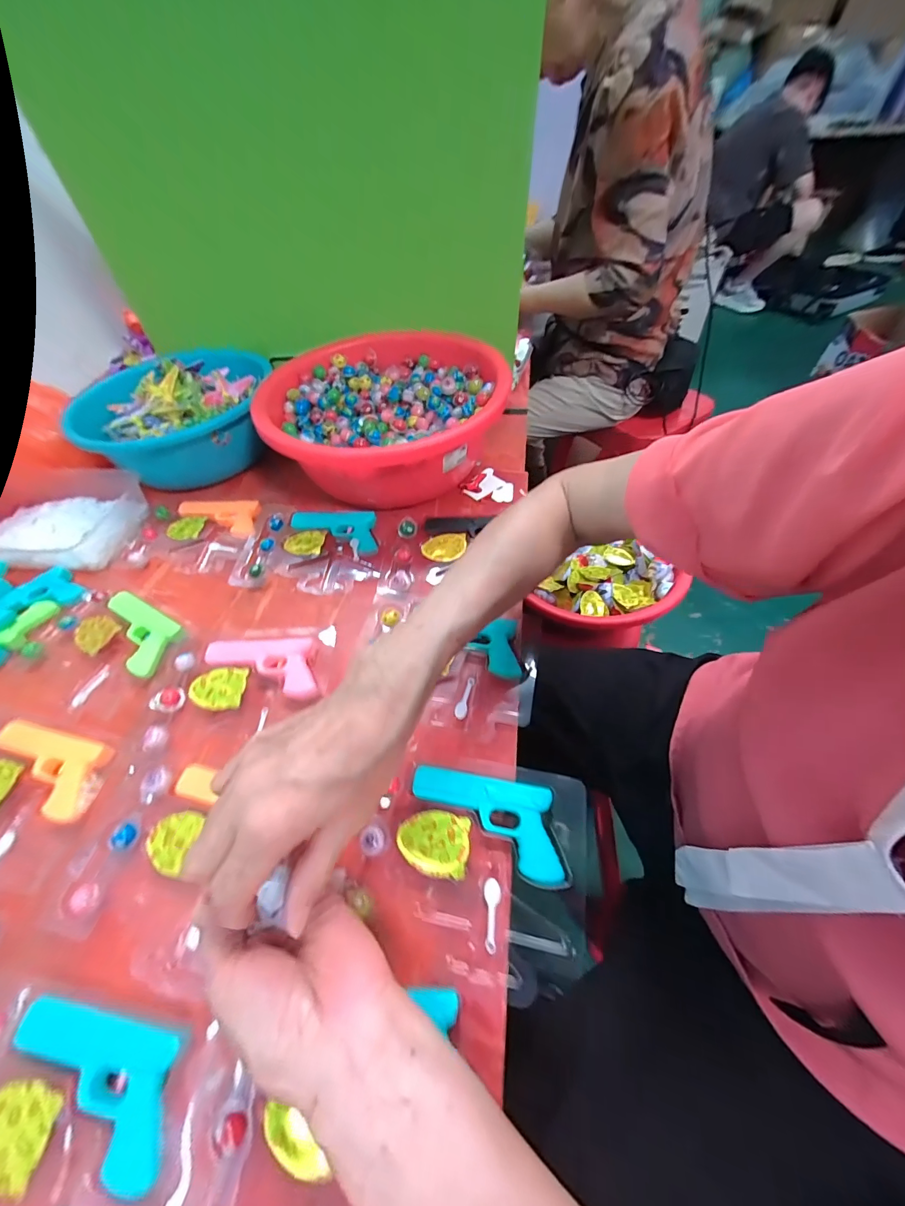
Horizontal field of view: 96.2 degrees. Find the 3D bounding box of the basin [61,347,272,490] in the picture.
[{"bbox_3d":[-0.390,-0.276,0.603,0.241,0.090,0.207,-21,55,-9],"label":"basin"}]

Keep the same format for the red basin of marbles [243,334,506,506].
[{"bbox_3d":[-0.087,-0.240,0.543,0.292,0.107,0.283,-3,54,4],"label":"red basin of marbles"}]

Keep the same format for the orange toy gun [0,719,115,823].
[{"bbox_3d":[-0.357,0.141,0.354,0.120,0.009,0.059,13,56,14],"label":"orange toy gun"}]

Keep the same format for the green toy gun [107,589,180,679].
[{"bbox_3d":[-0.342,0.029,0.438,0.118,0.011,0.058,27,61,23],"label":"green toy gun"}]

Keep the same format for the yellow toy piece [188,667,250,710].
[{"bbox_3d":[-0.221,0.081,0.385,0.046,0.011,0.041,-3,54,4],"label":"yellow toy piece"}]

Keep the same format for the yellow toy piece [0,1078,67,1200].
[{"bbox_3d":[-0.249,0.296,0.228,0.052,0.005,0.037,3,55,8],"label":"yellow toy piece"}]

